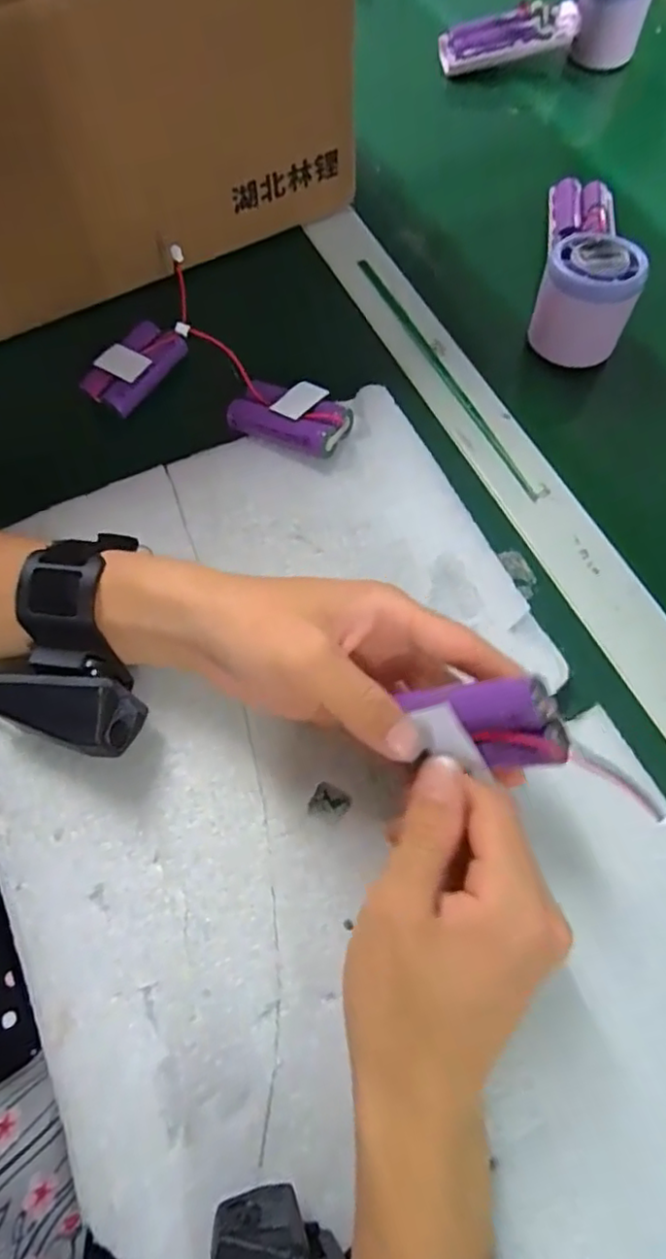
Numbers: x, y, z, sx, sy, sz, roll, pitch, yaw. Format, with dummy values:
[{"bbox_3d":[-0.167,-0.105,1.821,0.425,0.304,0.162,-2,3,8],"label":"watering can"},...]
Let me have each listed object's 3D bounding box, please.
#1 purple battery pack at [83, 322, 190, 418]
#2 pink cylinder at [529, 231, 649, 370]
[{"bbox_3d":[-0.123,-0.164,0.381,0.033,0.016,0.066,31,73,13],"label":"purple battery pack"},{"bbox_3d":[0.156,-0.205,0.378,0.054,0.049,0.053,18,71,9],"label":"pink cylinder"}]

